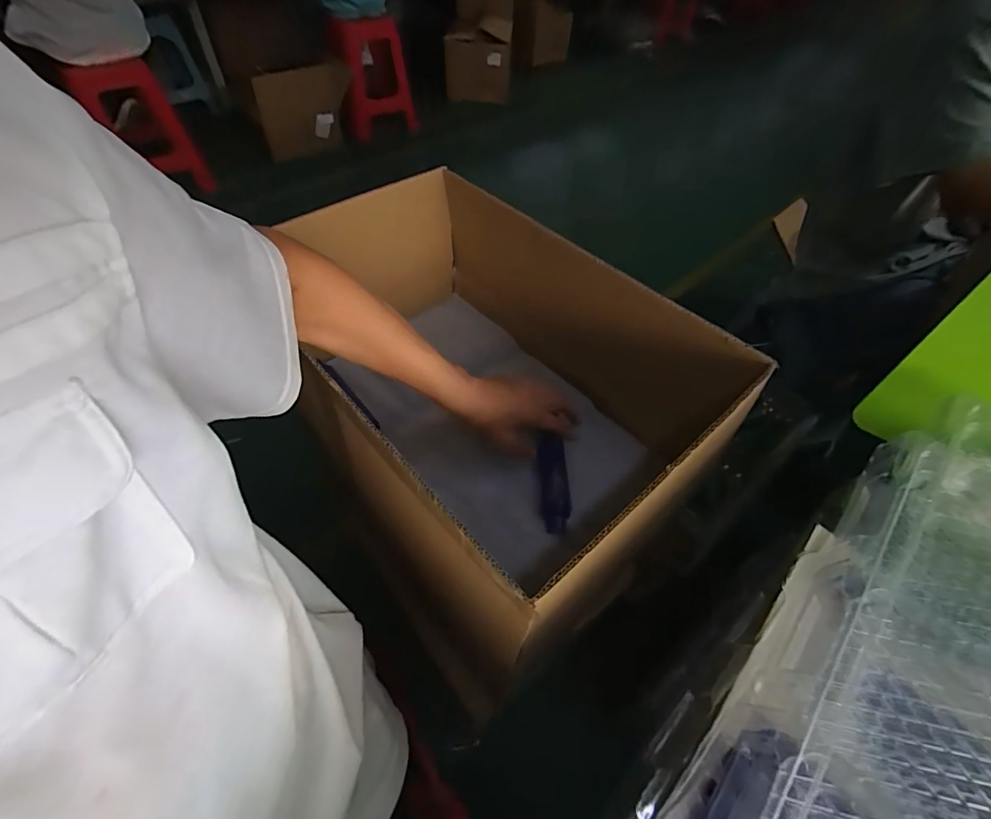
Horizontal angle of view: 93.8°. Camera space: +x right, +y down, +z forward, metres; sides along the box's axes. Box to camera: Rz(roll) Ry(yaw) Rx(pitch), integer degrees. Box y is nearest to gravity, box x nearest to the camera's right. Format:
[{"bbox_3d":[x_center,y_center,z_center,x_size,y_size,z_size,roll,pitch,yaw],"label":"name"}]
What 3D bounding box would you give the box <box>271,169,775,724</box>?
[{"bbox_3d":[-0.020,-0.051,0.610,0.403,0.262,0.547,-36,61,-26],"label":"box"}]

